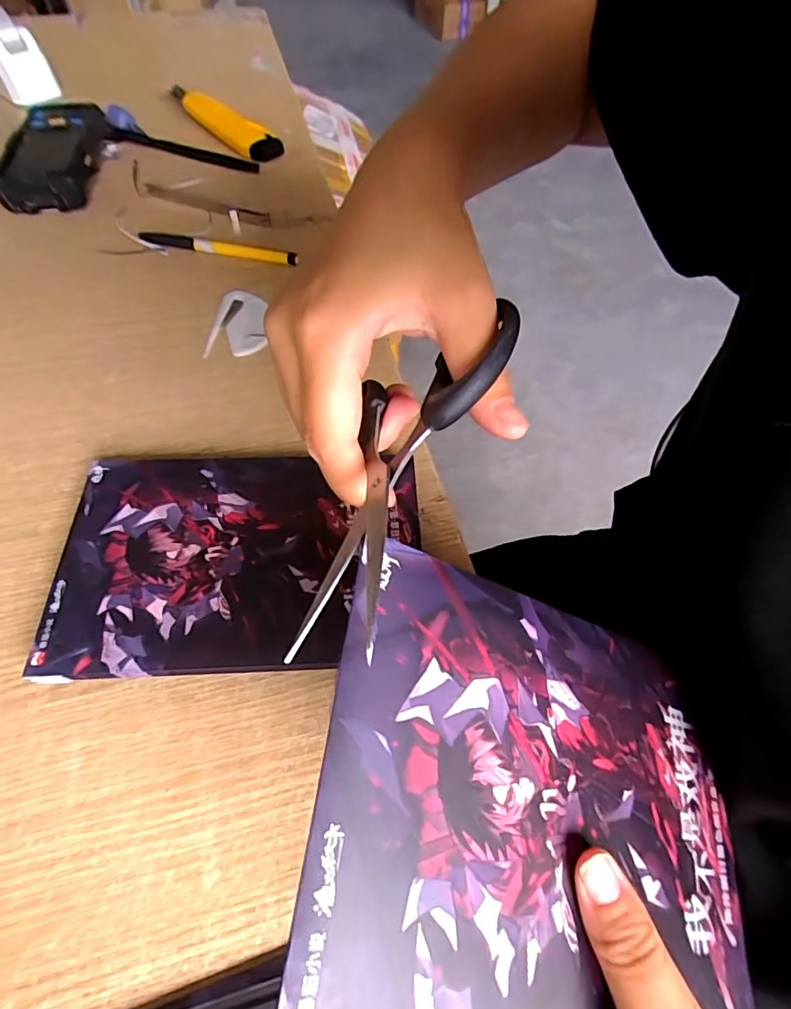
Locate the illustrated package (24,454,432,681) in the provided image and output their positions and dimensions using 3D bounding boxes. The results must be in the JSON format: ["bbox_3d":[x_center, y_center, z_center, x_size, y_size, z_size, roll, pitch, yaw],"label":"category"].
[{"bbox_3d":[-0.080,0.028,0.280,0.183,0.025,0.124,-1,57,-4],"label":"illustrated package"}]

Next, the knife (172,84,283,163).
[{"bbox_3d":[-0.174,-0.398,0.541,0.040,0.023,0.159,-37,66,-24],"label":"knife"}]

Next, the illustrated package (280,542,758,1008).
[{"bbox_3d":[0.056,0.092,0.167,0.175,0.004,0.121,24,59,-27],"label":"illustrated package"}]

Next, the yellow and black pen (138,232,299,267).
[{"bbox_3d":[-0.148,-0.214,0.436,0.133,0.008,0.014,10,57,3],"label":"yellow and black pen"}]

